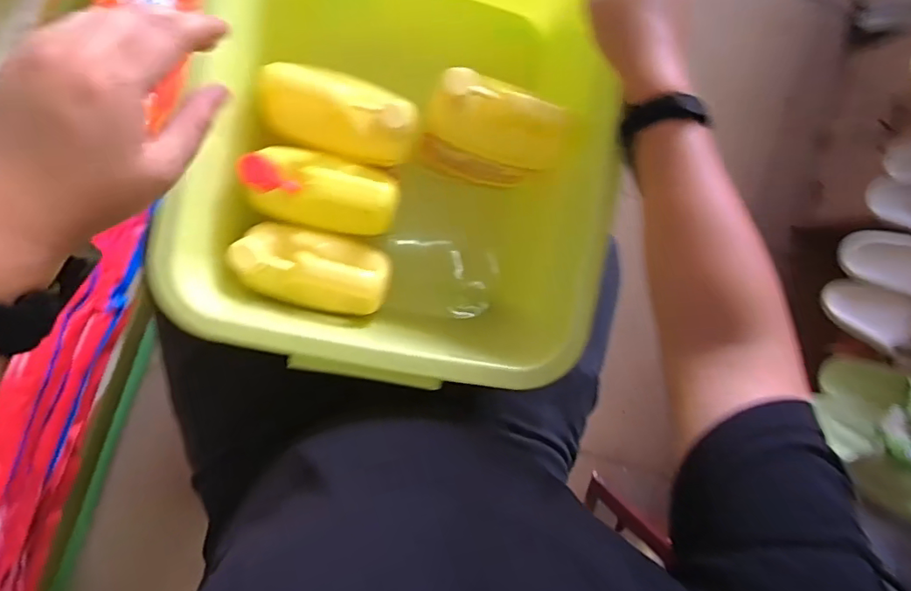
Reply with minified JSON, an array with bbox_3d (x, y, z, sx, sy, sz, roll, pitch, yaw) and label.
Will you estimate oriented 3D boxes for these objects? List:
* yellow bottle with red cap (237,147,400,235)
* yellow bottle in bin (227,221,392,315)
[{"bbox_3d":[-0.125,-0.096,0.487,0.138,0.066,0.063,15,90,-9],"label":"yellow bottle with red cap"},{"bbox_3d":[-0.135,-0.025,0.502,0.139,0.054,0.074,14,91,-9],"label":"yellow bottle in bin"}]

